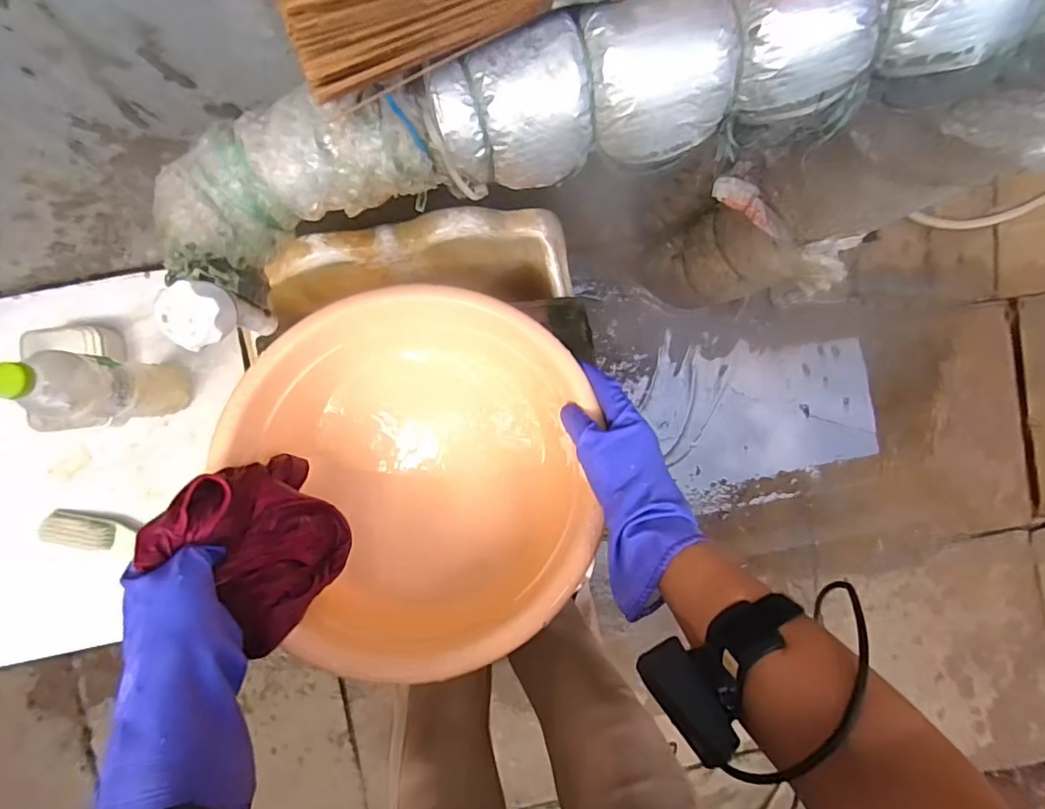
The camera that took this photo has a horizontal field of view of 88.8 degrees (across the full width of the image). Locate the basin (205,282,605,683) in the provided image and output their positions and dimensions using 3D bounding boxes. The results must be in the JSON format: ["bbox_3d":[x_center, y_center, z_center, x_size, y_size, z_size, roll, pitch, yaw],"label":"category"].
[{"bbox_3d":[-0.103,0.066,0.566,0.334,0.128,0.362,-8,91,-3],"label":"basin"}]

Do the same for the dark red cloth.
[{"bbox_3d":[-0.222,0.115,0.462,0.136,0.107,0.096,41,88,-3],"label":"dark red cloth"}]

